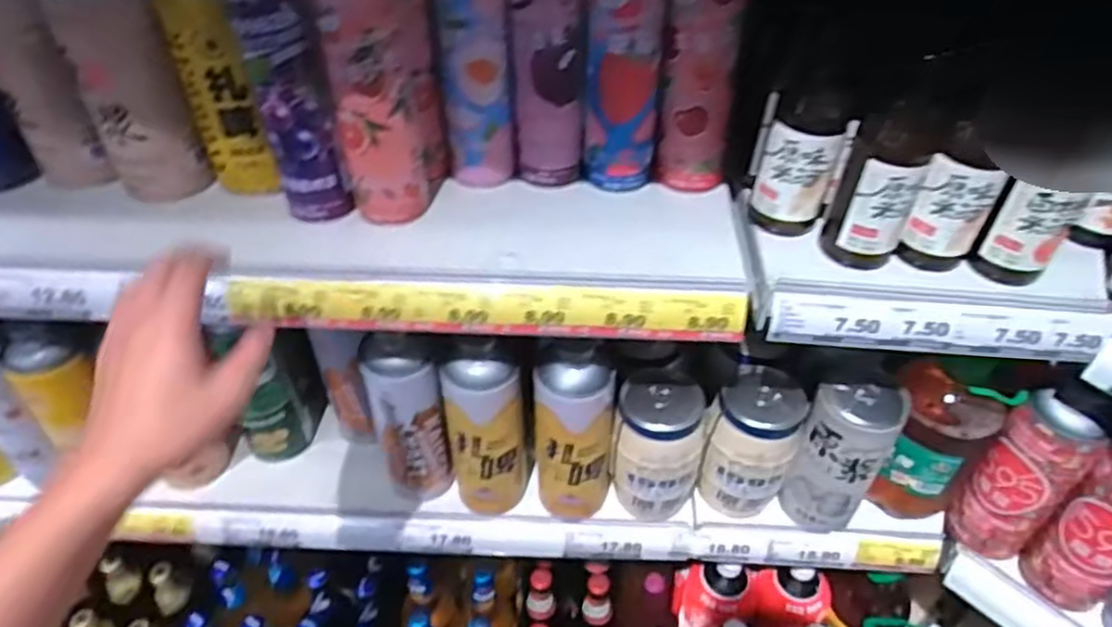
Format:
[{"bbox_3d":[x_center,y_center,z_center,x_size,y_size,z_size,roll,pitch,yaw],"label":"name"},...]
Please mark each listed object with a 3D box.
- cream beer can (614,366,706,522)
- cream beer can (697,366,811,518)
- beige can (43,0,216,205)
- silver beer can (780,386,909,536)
[{"bbox_3d":[0.113,0.152,0.804,0.090,0.171,0.082,0,42,0],"label":"cream beer can"},{"bbox_3d":[0.216,0.152,0.811,0.087,0.177,0.092,0,42,0],"label":"cream beer can"},{"bbox_3d":[-0.381,-0.197,0.662,0.076,0.196,0.062,-18,45,-20],"label":"beige can"},{"bbox_3d":[0.306,0.152,0.783,0.083,0.194,0.074,24,47,24],"label":"silver beer can"}]

